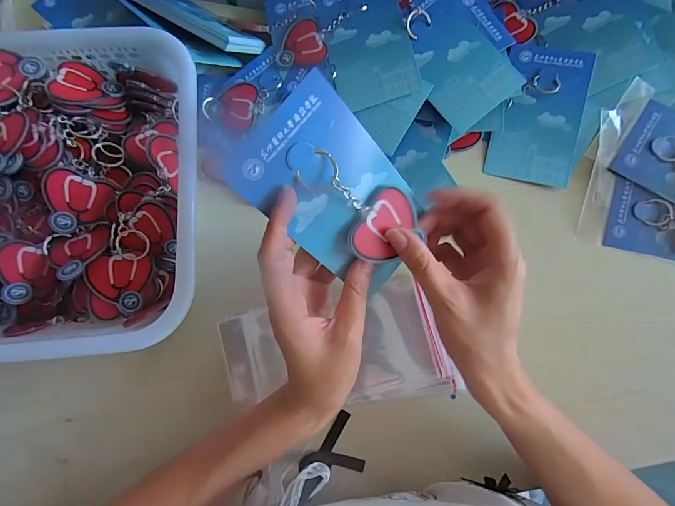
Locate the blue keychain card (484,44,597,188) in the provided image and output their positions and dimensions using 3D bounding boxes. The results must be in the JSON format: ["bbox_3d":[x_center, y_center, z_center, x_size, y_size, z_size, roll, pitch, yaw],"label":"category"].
[{"bbox_3d":[0.203,-0.139,0.355,0.080,0.016,0.136,13,84,2],"label":"blue keychain card"}]

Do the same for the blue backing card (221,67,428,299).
[{"bbox_3d":[0.003,-0.036,0.223,0.079,0.010,0.125,-49,119,-1],"label":"blue backing card"}]

